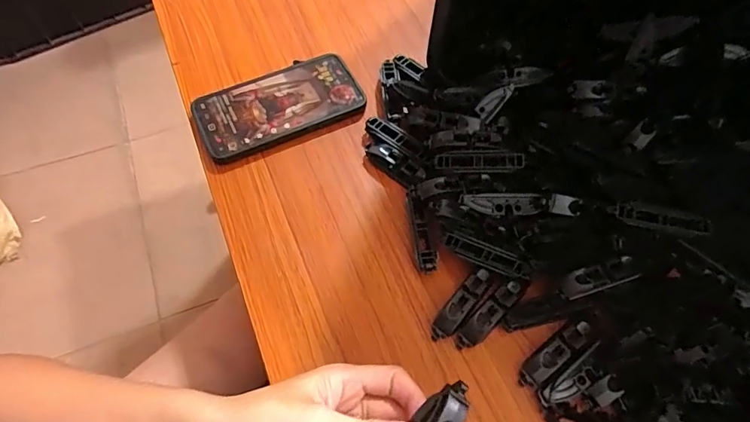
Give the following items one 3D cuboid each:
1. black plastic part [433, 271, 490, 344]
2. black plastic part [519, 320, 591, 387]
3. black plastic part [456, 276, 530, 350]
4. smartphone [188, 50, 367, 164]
[{"bbox_3d":[0.067,0.073,0.359,0.017,0.014,0.064,37,66,17],"label":"black plastic part"},{"bbox_3d":[0.136,0.105,0.344,0.067,0.020,0.017,-33,68,-18],"label":"black plastic part"},{"bbox_3d":[0.091,0.079,0.355,0.073,0.014,0.018,-44,70,-7],"label":"black plastic part"},{"bbox_3d":[-0.093,-0.103,0.453,0.158,0.014,0.082,-23,65,-14],"label":"smartphone"}]

